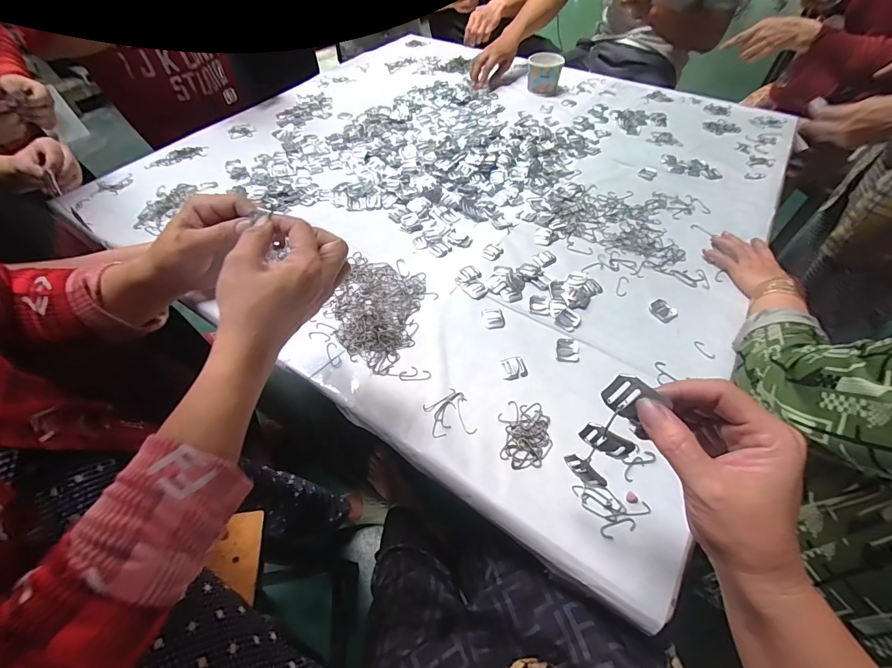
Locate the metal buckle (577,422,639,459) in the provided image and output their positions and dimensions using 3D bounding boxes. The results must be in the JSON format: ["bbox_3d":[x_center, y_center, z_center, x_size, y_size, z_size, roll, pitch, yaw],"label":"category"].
[{"bbox_3d":[0.118,0.079,0.280,0.037,0.023,0.006,31,55,26],"label":"metal buckle"}]

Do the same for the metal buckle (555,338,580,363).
[{"bbox_3d":[0.167,0.021,0.525,0.032,0.006,0.038,4,52,5],"label":"metal buckle"}]

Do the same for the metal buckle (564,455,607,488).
[{"bbox_3d":[0.119,0.117,0.327,0.005,0.024,0.037,-33,55,-25],"label":"metal buckle"}]

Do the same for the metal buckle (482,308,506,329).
[{"bbox_3d":[0.070,-0.024,0.565,0.030,0.004,0.038,-8,52,-4],"label":"metal buckle"}]

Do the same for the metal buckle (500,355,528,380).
[{"bbox_3d":[0.091,0.044,0.512,0.032,0.004,0.032,-11,52,-7],"label":"metal buckle"}]

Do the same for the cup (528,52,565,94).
[{"bbox_3d":[0.269,-0.710,1.044,0.090,0.071,0.082,11,53,10],"label":"cup"}]

